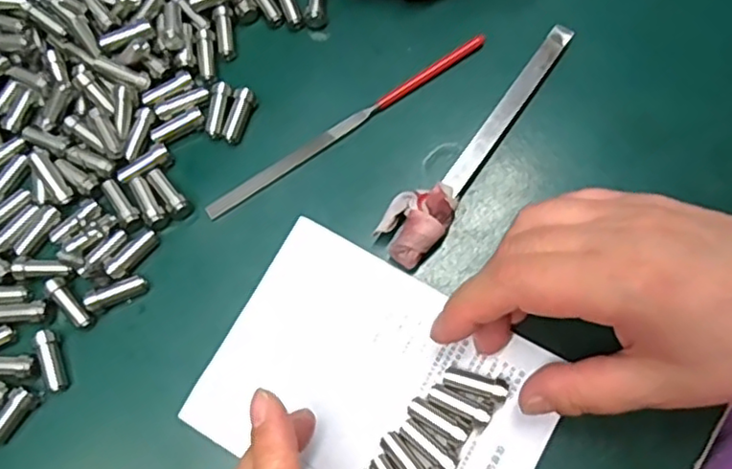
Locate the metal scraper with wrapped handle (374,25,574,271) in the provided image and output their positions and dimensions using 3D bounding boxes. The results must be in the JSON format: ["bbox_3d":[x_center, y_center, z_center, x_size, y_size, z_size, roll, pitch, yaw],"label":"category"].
[{"bbox_3d":[0.053,-0.042,0.297,0.025,0.016,0.136,38,80,11],"label":"metal scraper with wrapped handle"}]

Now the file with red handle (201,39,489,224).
[{"bbox_3d":[-0.008,-0.053,0.310,0.156,0.004,0.009,-33,77,-7],"label":"file with red handle"}]

